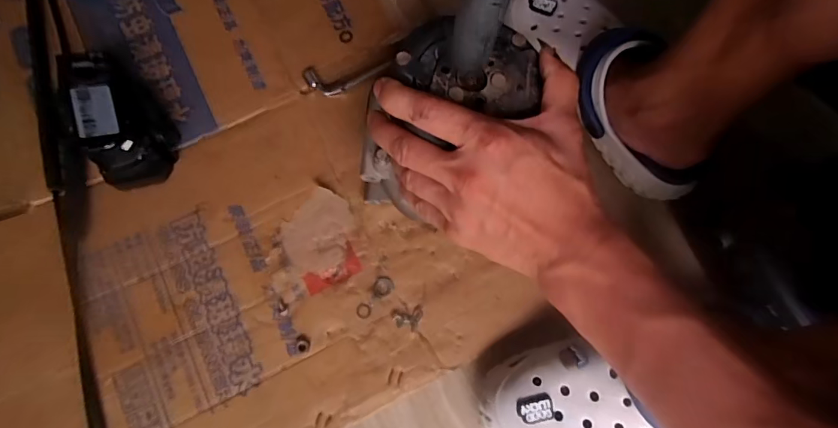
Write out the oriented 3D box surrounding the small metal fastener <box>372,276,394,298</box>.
[{"bbox_3d":[-0.036,0.072,0.455,0.023,0.004,0.020,-40,81,-10],"label":"small metal fastener"}]

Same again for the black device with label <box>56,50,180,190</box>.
[{"bbox_3d":[-0.286,-0.094,0.443,0.067,0.087,0.114,-12,77,-4],"label":"black device with label"}]

